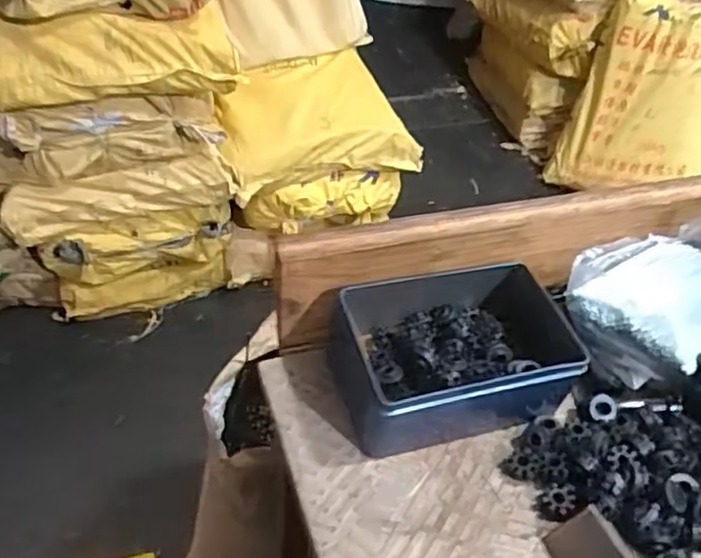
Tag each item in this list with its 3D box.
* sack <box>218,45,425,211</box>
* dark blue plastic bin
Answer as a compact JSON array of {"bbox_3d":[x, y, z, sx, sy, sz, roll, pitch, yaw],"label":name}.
[{"bbox_3d":[-0.090,-0.348,1.459,0.454,0.169,0.311,-22,51,-27],"label":"sack"},{"bbox_3d":[0.069,0.051,0.445,0.149,0.060,0.104,-9,46,-16],"label":"dark blue plastic bin"}]

